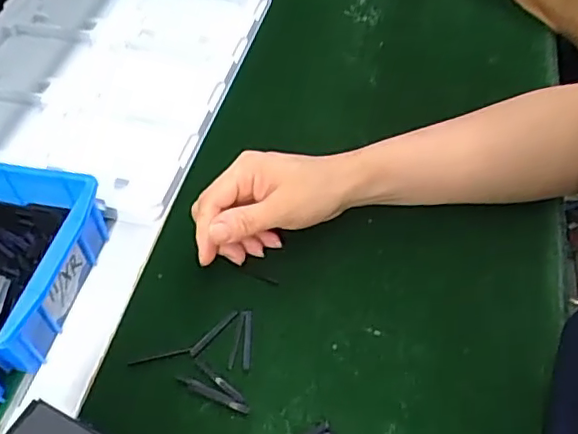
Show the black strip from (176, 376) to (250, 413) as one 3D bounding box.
[{"bbox_3d":[-0.049,0.112,0.376,0.052,0.004,0.007,18,55,17],"label":"black strip"}]

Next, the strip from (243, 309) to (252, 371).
[{"bbox_3d":[-0.028,0.082,0.399,0.006,0.004,0.042,-2,52,2],"label":"strip"}]

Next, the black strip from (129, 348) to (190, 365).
[{"bbox_3d":[-0.087,0.094,0.395,0.041,0.004,0.005,-12,52,-5],"label":"black strip"}]

